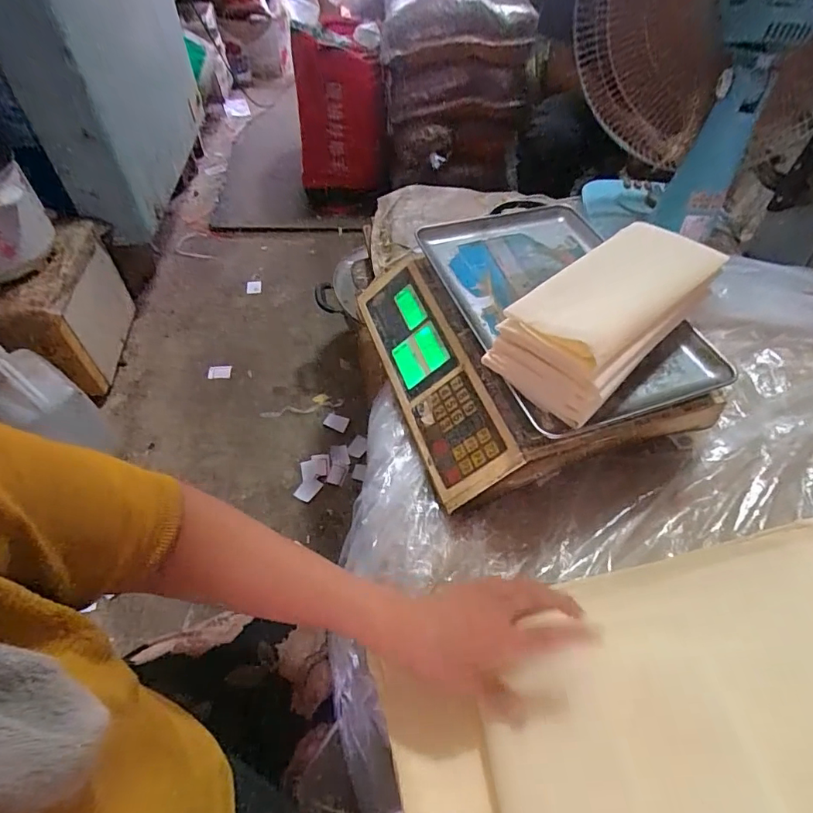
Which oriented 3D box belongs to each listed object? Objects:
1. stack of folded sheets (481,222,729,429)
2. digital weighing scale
[{"bbox_3d":[0.205,-0.098,0.493,0.246,0.080,0.119,-37,62,-26],"label":"stack of folded sheets"},{"bbox_3d":[0.135,-0.079,0.587,0.318,0.116,0.345,-15,54,-13],"label":"digital weighing scale"}]

